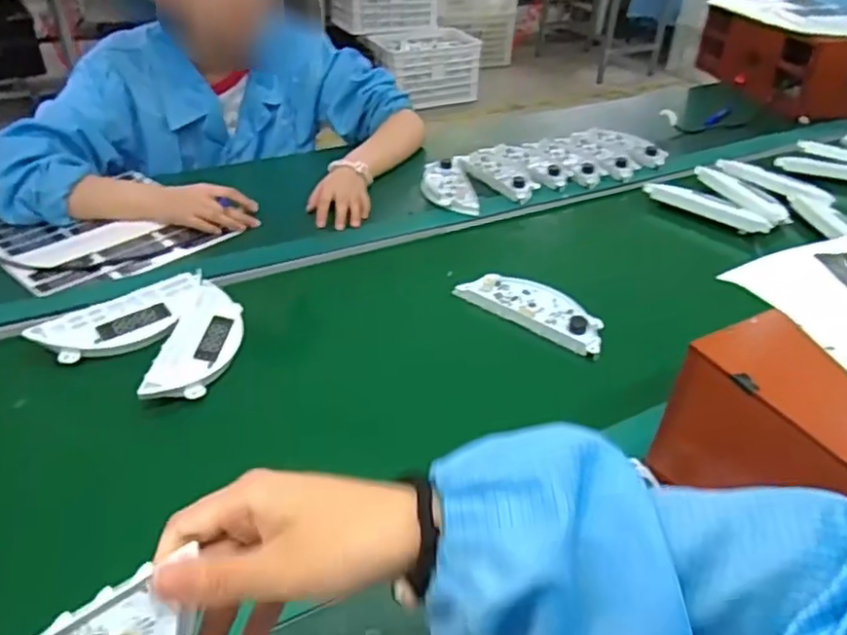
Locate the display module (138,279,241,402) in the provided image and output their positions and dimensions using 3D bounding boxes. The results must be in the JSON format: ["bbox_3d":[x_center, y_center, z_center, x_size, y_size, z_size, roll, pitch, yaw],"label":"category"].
[{"bbox_3d":[-0.225,0.022,0.683,0.067,0.024,0.181,4,36,2],"label":"display module"}]

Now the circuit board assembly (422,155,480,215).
[{"bbox_3d":[0.037,-0.202,1.006,0.076,0.017,0.180,0,36,-3],"label":"circuit board assembly"}]

